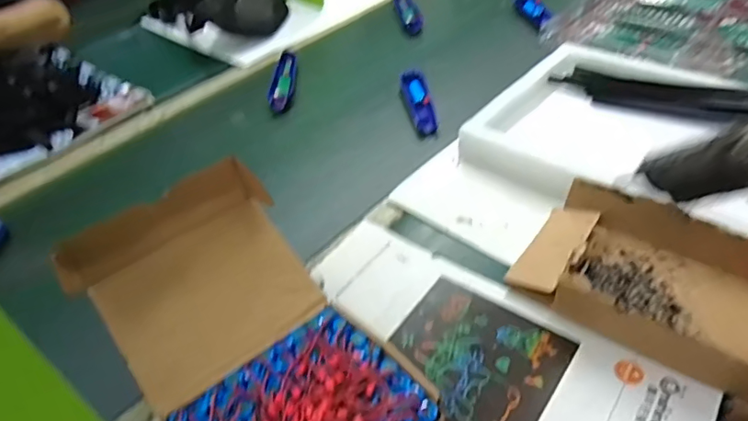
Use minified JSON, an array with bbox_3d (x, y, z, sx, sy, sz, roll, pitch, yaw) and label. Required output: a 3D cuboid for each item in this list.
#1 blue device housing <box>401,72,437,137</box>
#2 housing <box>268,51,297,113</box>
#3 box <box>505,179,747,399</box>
[{"bbox_3d":[0.068,-0.170,0.797,0.036,0.021,0.157,-8,43,-3],"label":"blue device housing"},{"bbox_3d":[-0.146,-0.217,0.861,0.038,0.015,0.173,-3,43,2],"label":"housing"},{"bbox_3d":[0.254,0.056,0.488,0.210,0.051,0.156,30,53,32],"label":"box"}]

